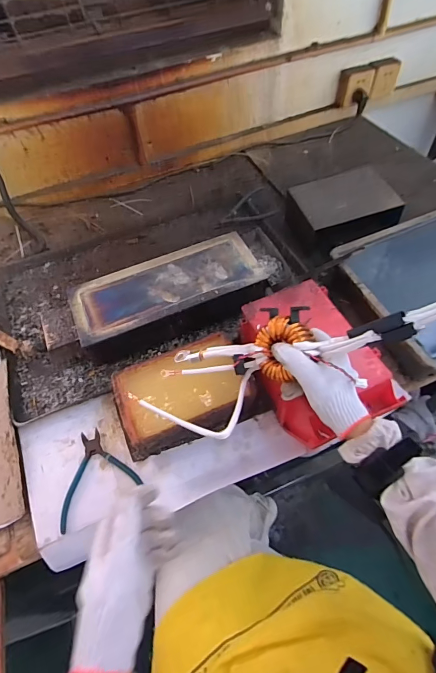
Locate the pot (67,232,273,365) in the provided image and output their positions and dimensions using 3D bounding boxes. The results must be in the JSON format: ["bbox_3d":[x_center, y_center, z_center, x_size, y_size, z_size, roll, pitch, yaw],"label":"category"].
[{"bbox_3d":[-0.088,-0.072,0.713,0.343,0.094,0.158,-20,57,-10],"label":"pot"}]

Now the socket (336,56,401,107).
[{"bbox_3d":[0.434,-0.720,1.073,0.189,0.093,0.053,-17,56,-9],"label":"socket"}]

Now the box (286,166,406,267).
[{"bbox_3d":[0.276,-0.265,0.846,0.205,0.112,0.168,-18,56,-9],"label":"box"}]

